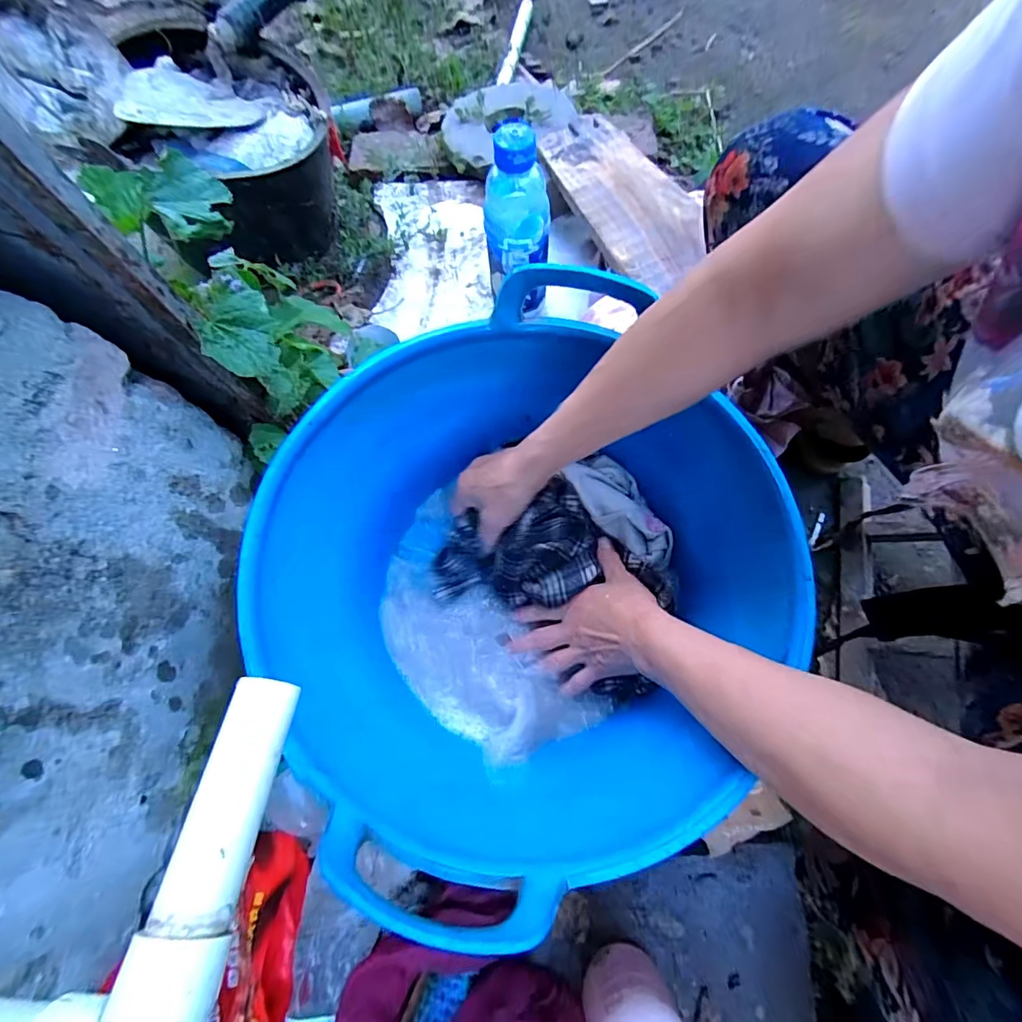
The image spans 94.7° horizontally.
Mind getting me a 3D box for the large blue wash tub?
[{"bbox_3d":[0.007,0.045,0.392,0.381,0.211,0.384,0,73,1],"label":"large blue wash tub"}]

